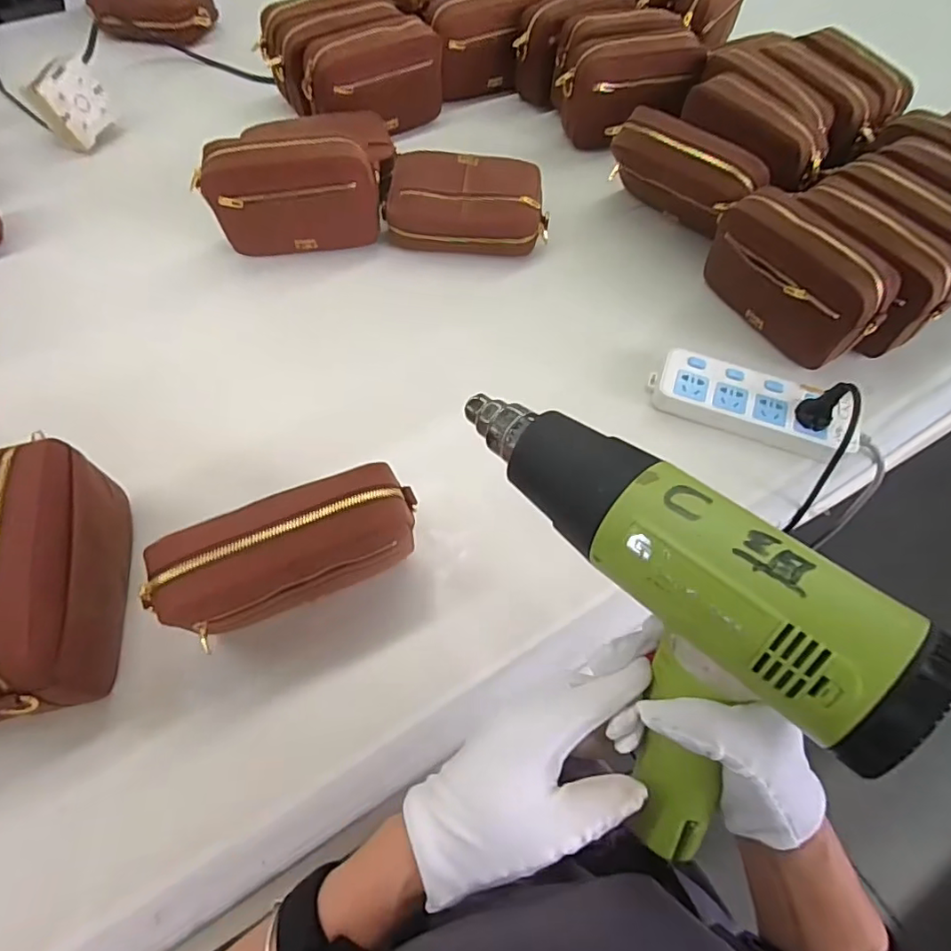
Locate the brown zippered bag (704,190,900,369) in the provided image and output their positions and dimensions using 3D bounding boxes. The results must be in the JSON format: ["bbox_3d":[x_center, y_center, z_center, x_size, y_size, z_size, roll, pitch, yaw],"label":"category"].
[{"bbox_3d":[0.340,-0.211,0.601,0.057,0.116,0.192,-26,64,-15],"label":"brown zippered bag"}]

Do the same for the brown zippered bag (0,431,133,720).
[{"bbox_3d":[-0.326,0.078,0.426,0.067,0.111,0.197,-10,61,-7],"label":"brown zippered bag"}]

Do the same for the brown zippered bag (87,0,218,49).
[{"bbox_3d":[-0.544,-0.796,0.938,0.187,0.066,0.136,-12,61,-8],"label":"brown zippered bag"}]

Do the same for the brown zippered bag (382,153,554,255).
[{"bbox_3d":[-0.011,-0.346,0.706,0.204,0.068,0.103,3,60,0],"label":"brown zippered bag"}]

